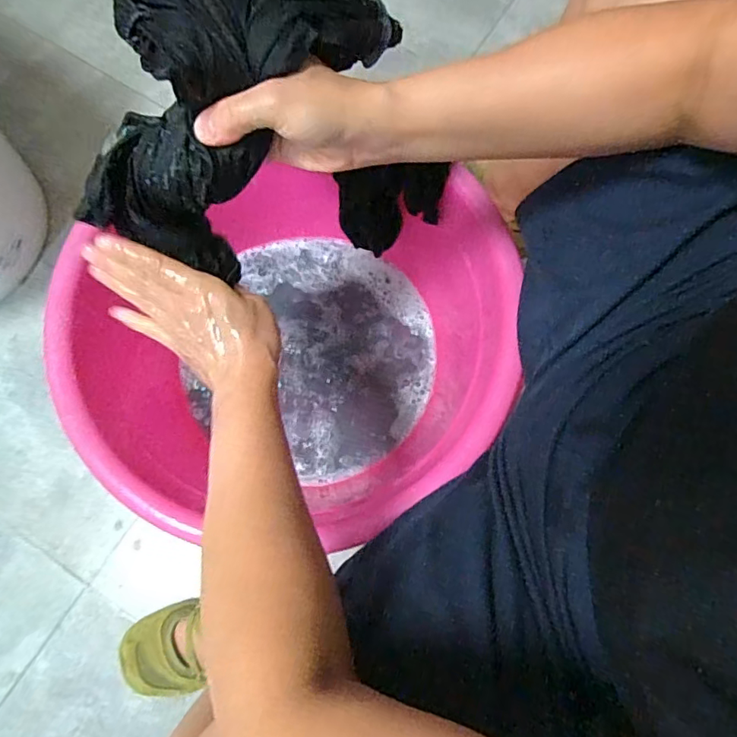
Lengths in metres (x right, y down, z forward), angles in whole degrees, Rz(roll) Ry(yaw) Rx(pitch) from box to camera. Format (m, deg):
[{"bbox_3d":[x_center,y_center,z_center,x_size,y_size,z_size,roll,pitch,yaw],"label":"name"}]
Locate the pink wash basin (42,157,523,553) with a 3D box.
[{"bbox_3d":[-0.063,-0.009,0.614,0.400,0.214,0.364,8,76,2],"label":"pink wash basin"}]

